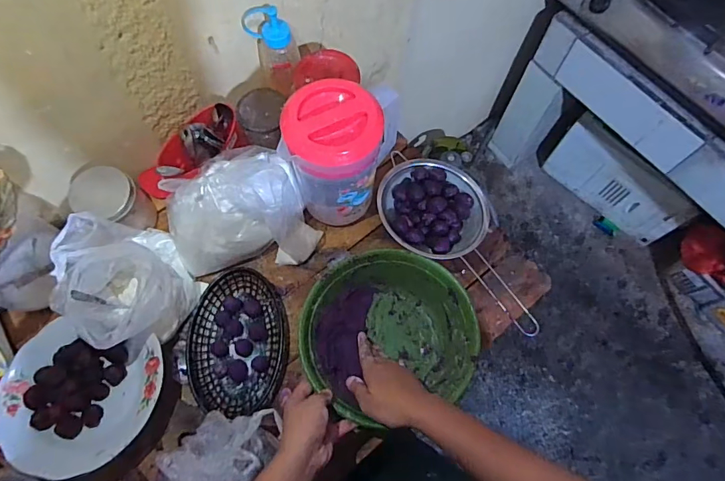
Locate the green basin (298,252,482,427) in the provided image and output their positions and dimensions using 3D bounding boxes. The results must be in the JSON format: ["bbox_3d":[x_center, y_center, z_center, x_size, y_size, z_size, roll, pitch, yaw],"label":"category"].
[{"bbox_3d":[0.034,0.131,0.644,0.233,0.086,0.215,1,68,-1],"label":"green basin"}]

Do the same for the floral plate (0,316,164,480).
[{"bbox_3d":[-0.369,0.205,0.574,0.206,0.045,0.173,11,68,3],"label":"floral plate"}]

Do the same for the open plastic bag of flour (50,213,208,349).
[{"bbox_3d":[-0.336,0.057,0.634,0.183,0.131,0.149,39,72,13],"label":"open plastic bag of flour"}]

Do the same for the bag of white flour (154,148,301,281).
[{"bbox_3d":[-0.192,-0.058,0.653,0.192,0.177,0.130,-15,69,-8],"label":"bag of white flour"}]

